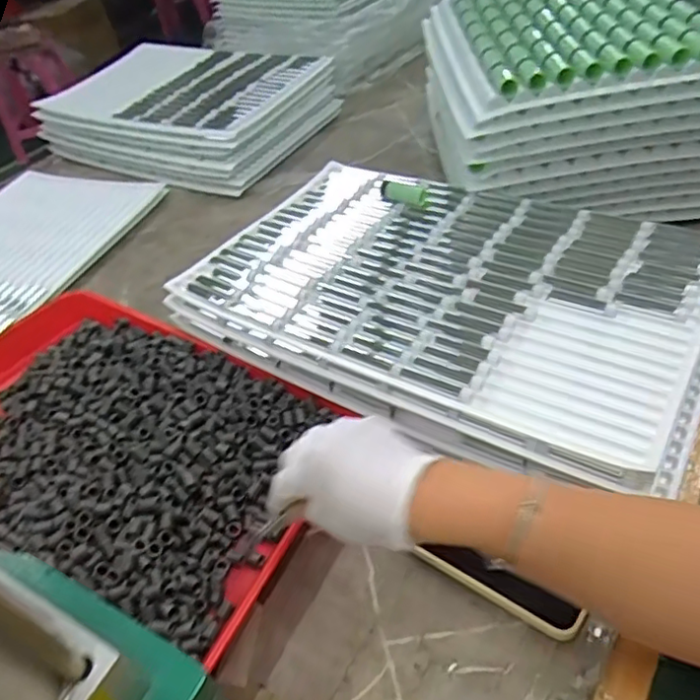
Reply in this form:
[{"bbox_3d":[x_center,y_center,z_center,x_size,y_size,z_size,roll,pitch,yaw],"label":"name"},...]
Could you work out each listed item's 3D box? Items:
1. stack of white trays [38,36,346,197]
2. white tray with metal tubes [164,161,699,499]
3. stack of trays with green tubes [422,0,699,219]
[{"bbox_3d":[-0.309,-0.470,1.153,0.506,0.123,0.345,17,50,28],"label":"stack of white trays"},{"bbox_3d":[0.098,-0.062,0.627,0.503,0.069,0.320,21,48,27],"label":"white tray with metal tubes"},{"bbox_3d":[0.283,-0.351,0.818,0.323,0.184,0.376,-7,43,5],"label":"stack of trays with green tubes"}]

